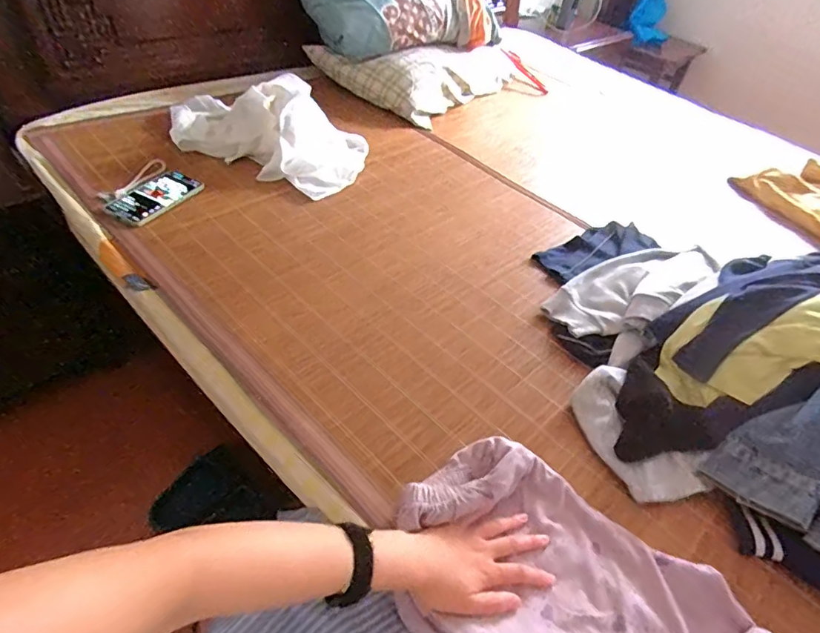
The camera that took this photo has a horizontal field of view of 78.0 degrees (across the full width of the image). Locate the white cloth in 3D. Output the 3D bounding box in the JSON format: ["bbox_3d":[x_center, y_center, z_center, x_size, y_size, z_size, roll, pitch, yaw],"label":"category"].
[{"bbox_3d":[-0.296,-0.397,1.033,0.396,0.126,0.231,14,46,7],"label":"white cloth"}]

